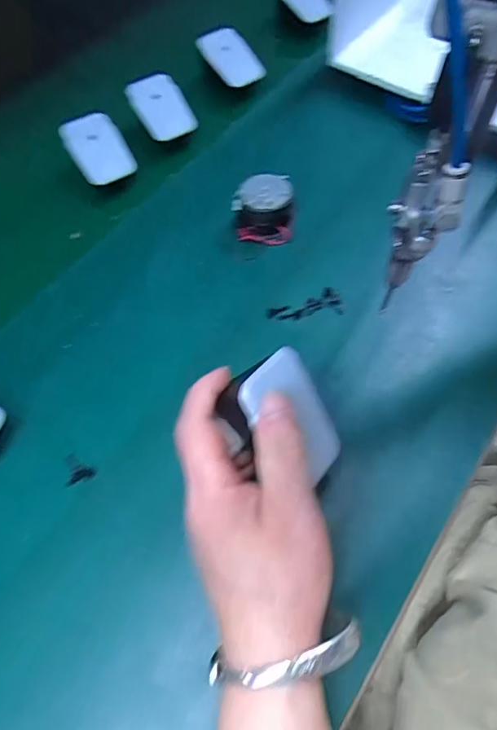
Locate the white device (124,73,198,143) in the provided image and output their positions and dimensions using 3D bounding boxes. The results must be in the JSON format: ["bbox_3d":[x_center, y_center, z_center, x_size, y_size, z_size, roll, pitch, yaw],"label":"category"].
[{"bbox_3d":[-0.087,-0.262,0.472,0.054,0.013,0.069,-27,90,-12],"label":"white device"}]

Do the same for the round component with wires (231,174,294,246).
[{"bbox_3d":[0.013,-0.134,0.403,0.049,0.041,0.045,0,62,1],"label":"round component with wires"}]

